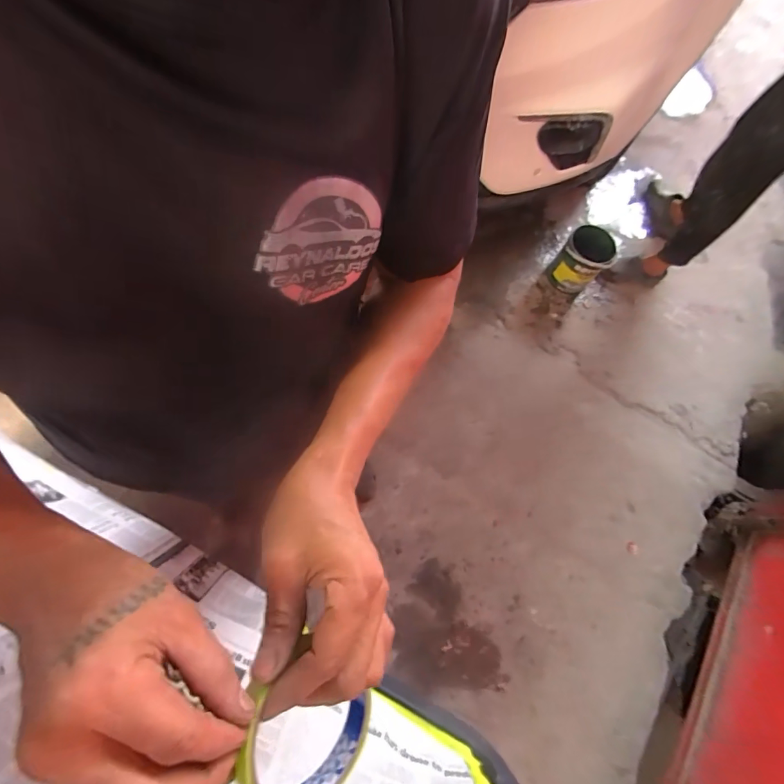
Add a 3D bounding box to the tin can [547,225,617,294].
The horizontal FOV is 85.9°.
[{"bbox_3d":[0.703,-0.486,1.543,0.173,0.196,0.190,1,73,-4],"label":"tin can"}]

